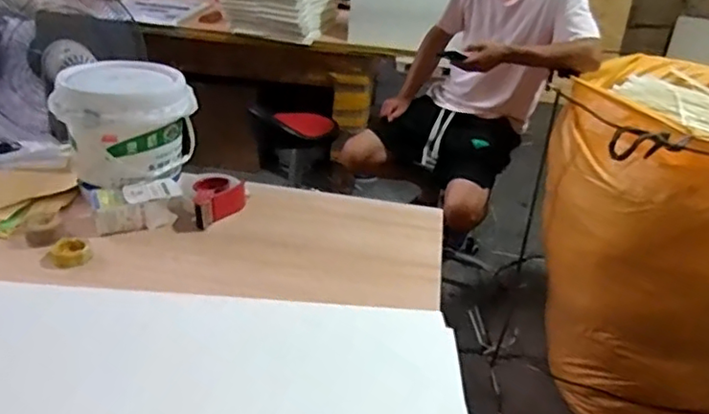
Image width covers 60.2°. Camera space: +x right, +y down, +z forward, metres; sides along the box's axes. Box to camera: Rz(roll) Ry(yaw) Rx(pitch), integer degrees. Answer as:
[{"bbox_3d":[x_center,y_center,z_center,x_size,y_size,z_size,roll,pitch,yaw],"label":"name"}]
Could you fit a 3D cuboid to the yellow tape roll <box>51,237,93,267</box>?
[{"bbox_3d":[-0.531,0.084,1.145,0.066,0.029,0.066,5,28,-2],"label":"yellow tape roll"}]

